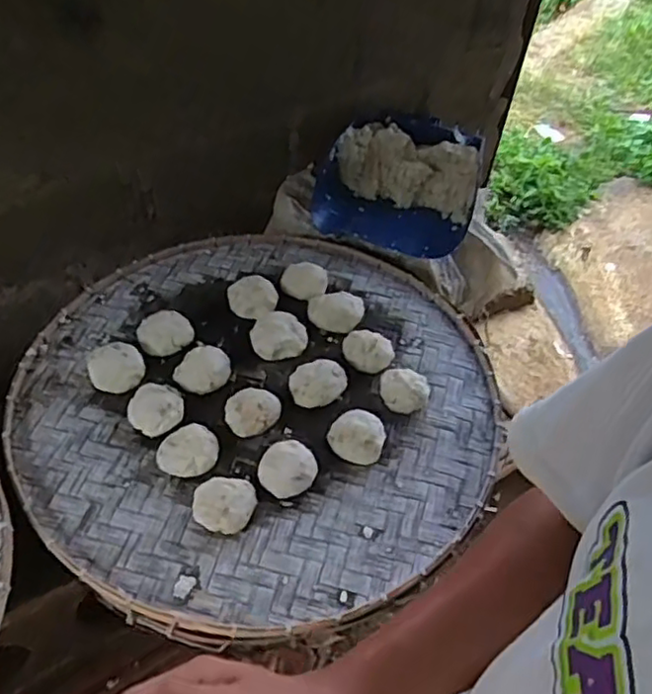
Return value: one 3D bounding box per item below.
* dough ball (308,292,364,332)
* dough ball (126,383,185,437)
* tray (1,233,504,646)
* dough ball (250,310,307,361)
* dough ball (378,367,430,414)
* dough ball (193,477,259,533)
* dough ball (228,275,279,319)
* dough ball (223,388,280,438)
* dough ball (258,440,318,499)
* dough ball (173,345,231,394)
[{"bbox_3d":[0.016,-0.060,1.088,0.096,0.043,0.075,7,51,1],"label":"dough ball"},{"bbox_3d":[-0.244,0.090,0.944,0.074,0.030,0.075,2,51,-3],"label":"dough ball"},{"bbox_3d":[-0.099,0.054,0.988,0.699,0.070,0.691,-30,58,-24],"label":"tray"},{"bbox_3d":[-0.076,-0.016,1.040,0.087,0.048,0.076,-4,51,-8],"label":"dough ball"},{"bbox_3d":[0.118,0.065,0.980,0.076,0.051,0.072,2,51,-3],"label":"dough ball"},{"bbox_3d":[-0.133,0.207,0.844,0.083,0.049,0.067,1,51,-4],"label":"dough ball"},{"bbox_3d":[-0.126,-0.084,1.102,0.087,0.049,0.078,0,51,-5],"label":"dough ball"},{"bbox_3d":[-0.109,0.085,0.942,0.076,0.038,0.078,2,51,-3],"label":"dough ball"},{"bbox_3d":[-0.053,0.165,0.882,0.074,0.041,0.073,2,51,-3],"label":"dough ball"},{"bbox_3d":[-0.186,0.032,0.992,0.068,0.032,0.081,24,53,14],"label":"dough ball"}]

